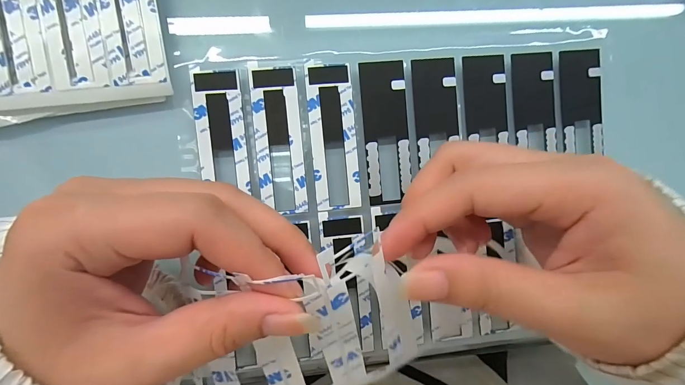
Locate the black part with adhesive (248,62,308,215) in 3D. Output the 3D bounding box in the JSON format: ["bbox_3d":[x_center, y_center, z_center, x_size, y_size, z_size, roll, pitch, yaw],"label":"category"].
[{"bbox_3d":[-0.038,-0.031,0.187,0.027,0.004,0.087,-5,92,-9],"label":"black part with adhesive"}]

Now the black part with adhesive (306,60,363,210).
[{"bbox_3d":[-0.005,-0.033,0.191,0.027,0.004,0.086,-6,92,-9],"label":"black part with adhesive"}]

